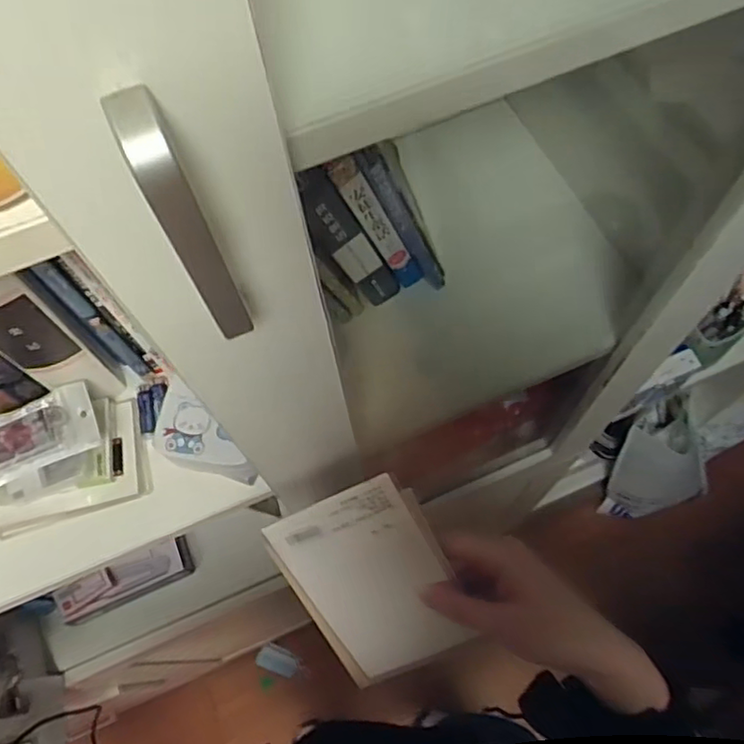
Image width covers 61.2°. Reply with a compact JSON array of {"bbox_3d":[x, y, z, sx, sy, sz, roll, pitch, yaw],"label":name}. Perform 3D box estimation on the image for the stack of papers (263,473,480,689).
[{"bbox_3d":[0.002,0.139,0.406,0.096,0.145,0.008,-21,23,6],"label":"stack of papers"}]

